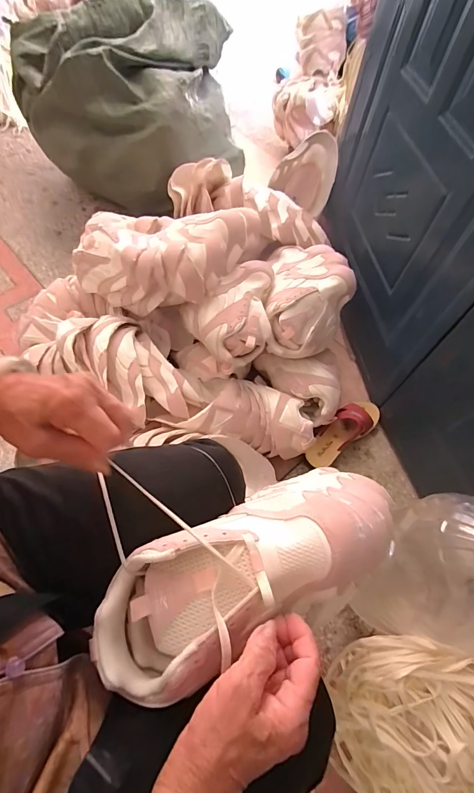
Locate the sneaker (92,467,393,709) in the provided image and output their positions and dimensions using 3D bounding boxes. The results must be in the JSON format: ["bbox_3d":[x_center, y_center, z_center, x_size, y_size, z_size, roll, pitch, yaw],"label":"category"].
[{"bbox_3d":[0.028,0.156,0.341,0.301,0.116,0.114,-23,66,-12],"label":"sneaker"}]

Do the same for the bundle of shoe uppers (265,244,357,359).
[{"bbox_3d":[0.159,-0.231,0.803,0.171,0.103,0.274,8,62,1],"label":"bundle of shoe uppers"}]

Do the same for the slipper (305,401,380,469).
[{"bbox_3d":[0.245,0.070,0.825,0.223,0.066,0.078,-33,69,-19],"label":"slipper"}]

